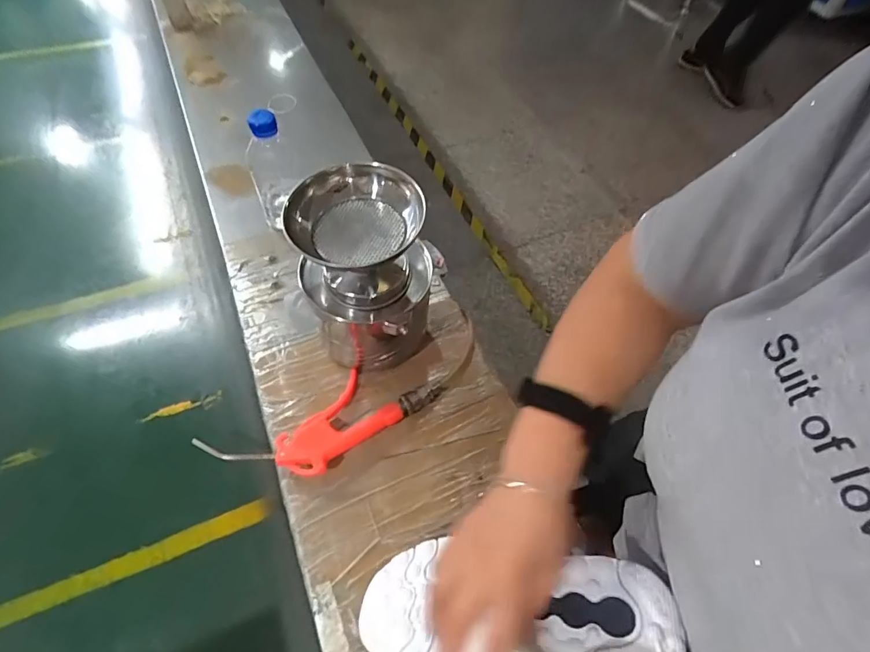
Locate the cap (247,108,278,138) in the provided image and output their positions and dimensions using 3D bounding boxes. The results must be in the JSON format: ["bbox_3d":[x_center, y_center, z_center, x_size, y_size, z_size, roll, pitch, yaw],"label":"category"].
[{"bbox_3d":[-0.207,-0.242,0.528,0.032,0.023,0.030,1,57,-1],"label":"cap"}]

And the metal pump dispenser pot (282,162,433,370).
[{"bbox_3d":[-0.069,-0.053,0.466,0.120,0.206,0.125,1,57,-1],"label":"metal pump dispenser pot"}]

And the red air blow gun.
[{"bbox_3d":[-0.107,0.102,0.479,0.228,0.030,0.083,-31,63,-20],"label":"red air blow gun"}]

